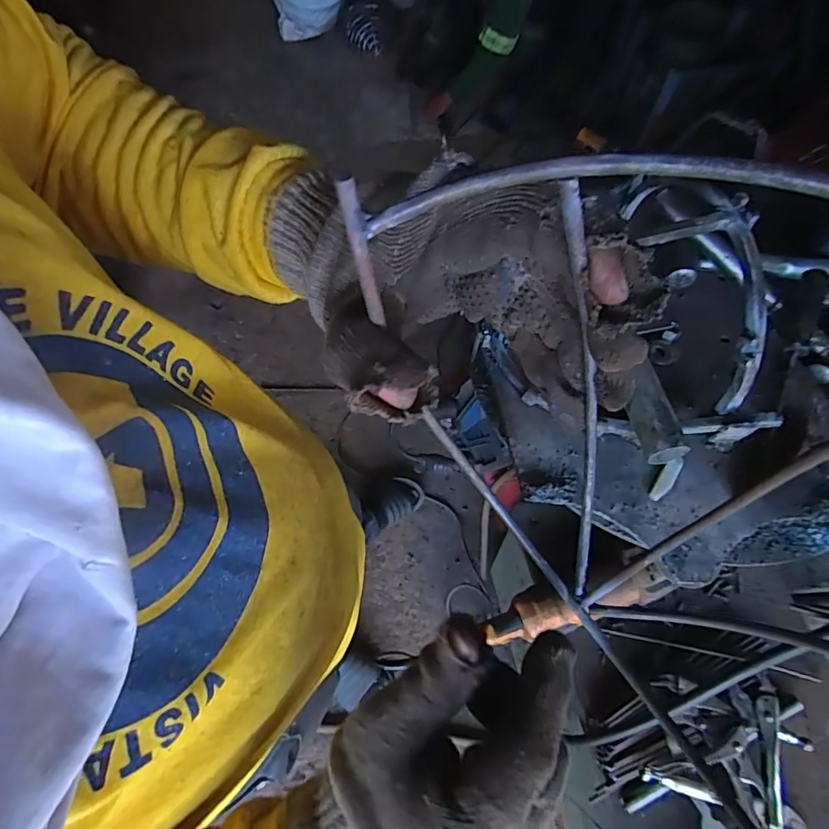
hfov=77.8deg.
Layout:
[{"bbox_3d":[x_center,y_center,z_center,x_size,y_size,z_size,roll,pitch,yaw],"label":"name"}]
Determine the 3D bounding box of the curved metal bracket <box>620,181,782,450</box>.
[{"bbox_3d":[0.233,-0.083,0.408,0.071,0.075,0.226,-14,94,-5],"label":"curved metal bracket"}]

